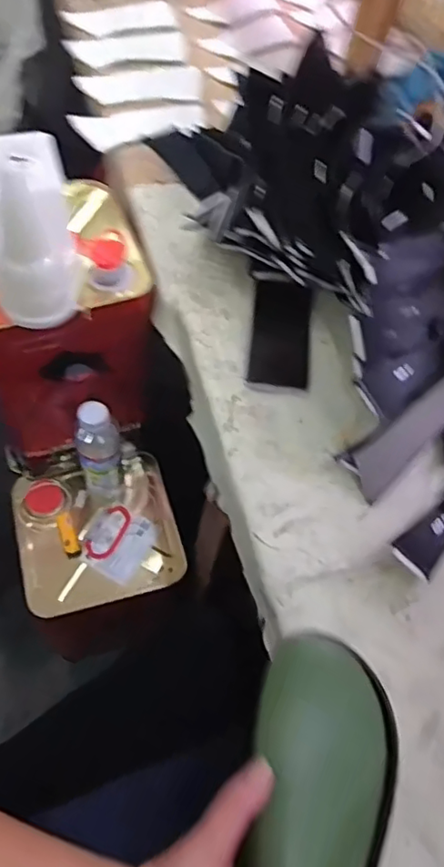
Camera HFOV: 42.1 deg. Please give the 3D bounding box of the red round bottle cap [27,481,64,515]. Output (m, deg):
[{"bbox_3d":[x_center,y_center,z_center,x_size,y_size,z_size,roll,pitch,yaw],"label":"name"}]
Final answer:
[{"bbox_3d":[-0.282,0.102,0.918,0.054,0.004,0.051,21,73,-4],"label":"red round bottle cap"}]

